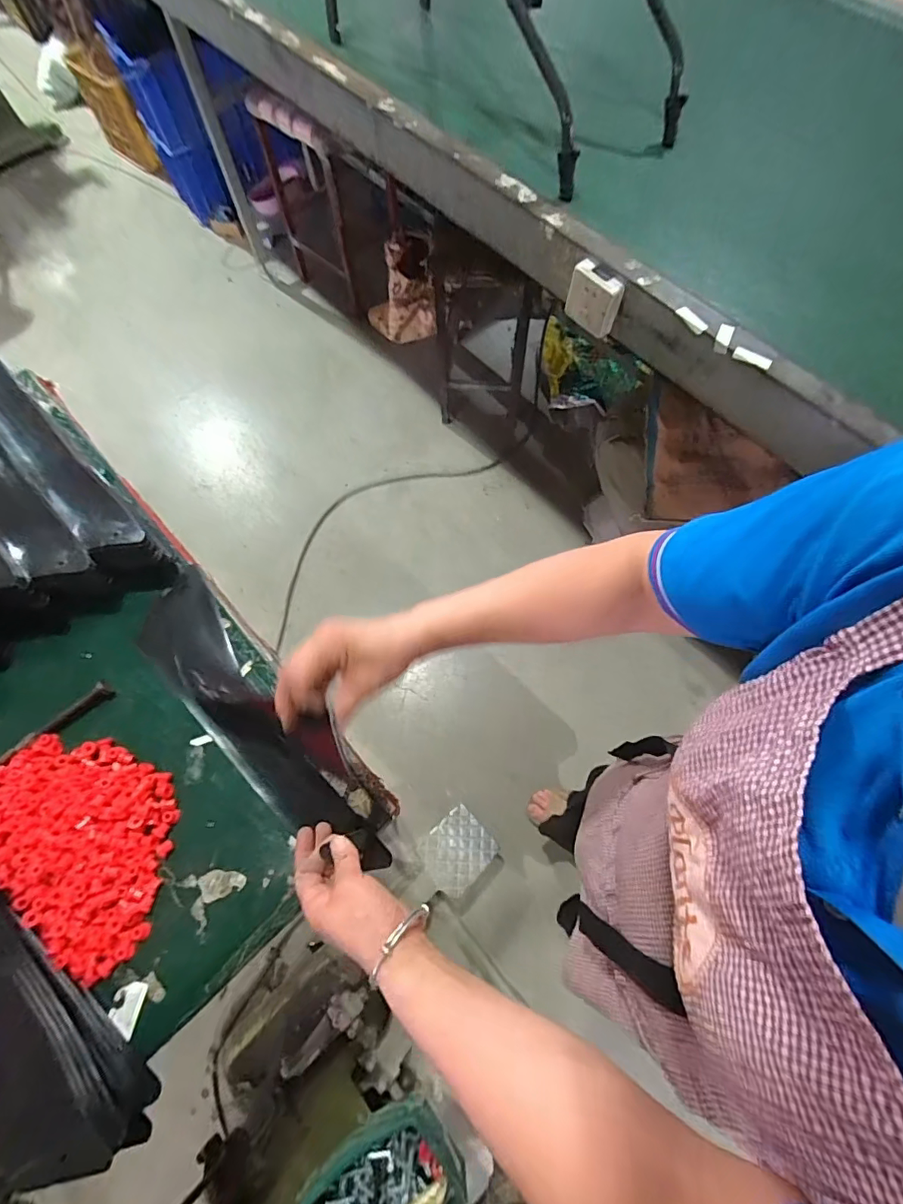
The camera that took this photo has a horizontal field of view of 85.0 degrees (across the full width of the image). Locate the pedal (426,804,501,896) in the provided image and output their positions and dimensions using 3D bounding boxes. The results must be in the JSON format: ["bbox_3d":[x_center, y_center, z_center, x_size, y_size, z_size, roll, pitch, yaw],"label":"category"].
[{"bbox_3d":[0.010,0.561,1.112,0.151,0.036,0.133,-41,73,-14],"label":"pedal"}]

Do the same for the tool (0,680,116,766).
[{"bbox_3d":[-0.432,0.136,0.533,0.133,0.015,0.018,-40,73,-13],"label":"tool"}]

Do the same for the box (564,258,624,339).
[{"bbox_3d":[0.232,-0.486,0.800,0.086,0.087,0.031,37,74,14],"label":"box"}]

